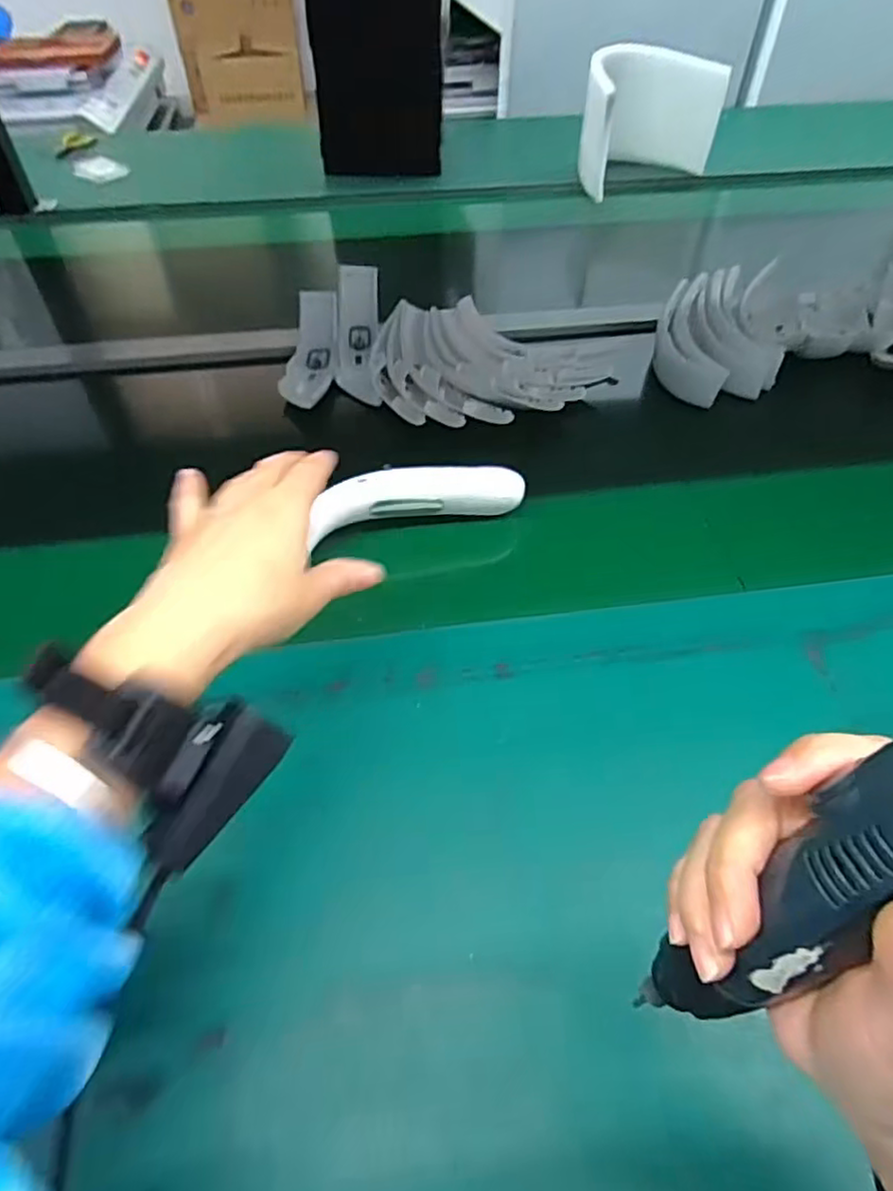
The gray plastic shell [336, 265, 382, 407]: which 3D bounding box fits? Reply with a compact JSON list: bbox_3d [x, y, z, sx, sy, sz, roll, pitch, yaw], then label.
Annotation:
[{"bbox_3d":[-0.093,-0.266,0.682,0.045,0.052,0.174,-3,70,-3],"label":"gray plastic shell"}]

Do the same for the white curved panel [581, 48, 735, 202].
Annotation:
[{"bbox_3d":[0.289,-0.675,0.932,0.191,0.141,0.164,15,52,12],"label":"white curved panel"}]

